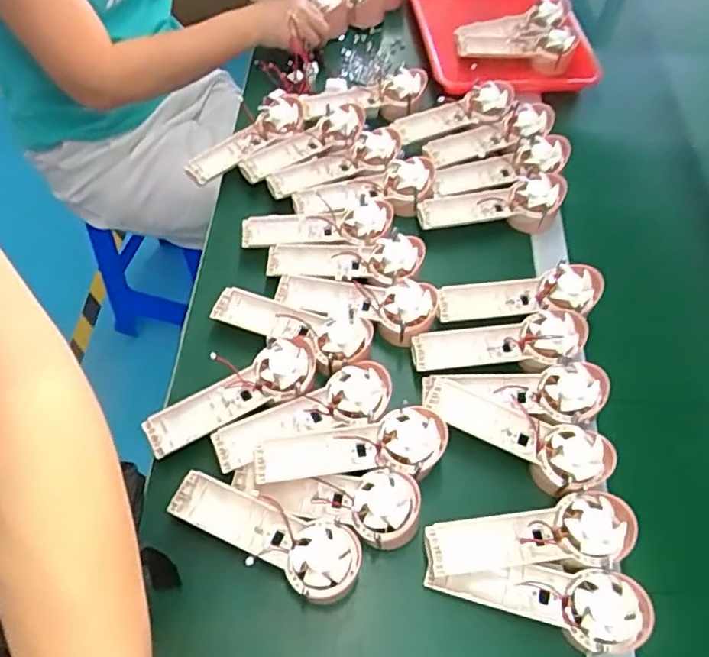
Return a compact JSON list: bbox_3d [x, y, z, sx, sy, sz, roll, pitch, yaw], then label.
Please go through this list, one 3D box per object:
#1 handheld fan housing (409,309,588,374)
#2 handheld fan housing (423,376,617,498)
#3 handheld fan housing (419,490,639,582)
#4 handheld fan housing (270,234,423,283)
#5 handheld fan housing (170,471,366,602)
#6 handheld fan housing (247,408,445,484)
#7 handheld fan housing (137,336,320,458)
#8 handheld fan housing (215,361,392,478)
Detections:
[{"bbox_3d":[0.150,0.019,0.619,0.174,0.030,0.063,-9,59,-7],"label":"handheld fan housing"},{"bbox_3d":[0.150,0.100,0.568,0.173,0.028,0.061,23,60,12],"label":"handheld fan housing"},{"bbox_3d":[0.150,0.183,0.524,0.173,0.041,0.056,-6,58,-5],"label":"handheld fan housing"},{"bbox_3d":[-0.011,-0.081,0.681,0.170,0.029,0.053,5,58,1],"label":"handheld fan housing"},{"bbox_3d":[-0.079,0.172,0.517,0.171,0.032,0.057,22,60,11],"label":"handheld fan housing"},{"bbox_3d":[-0.004,0.108,0.558,0.174,0.021,0.063,-1,58,-2],"label":"handheld fan housing"},{"bbox_3d":[-0.115,0.064,0.584,0.176,0.027,0.058,-26,62,-17],"label":"handheld fan housing"},{"bbox_3d":[-0.045,0.084,0.573,0.175,0.022,0.058,-24,62,-15],"label":"handheld fan housing"}]

